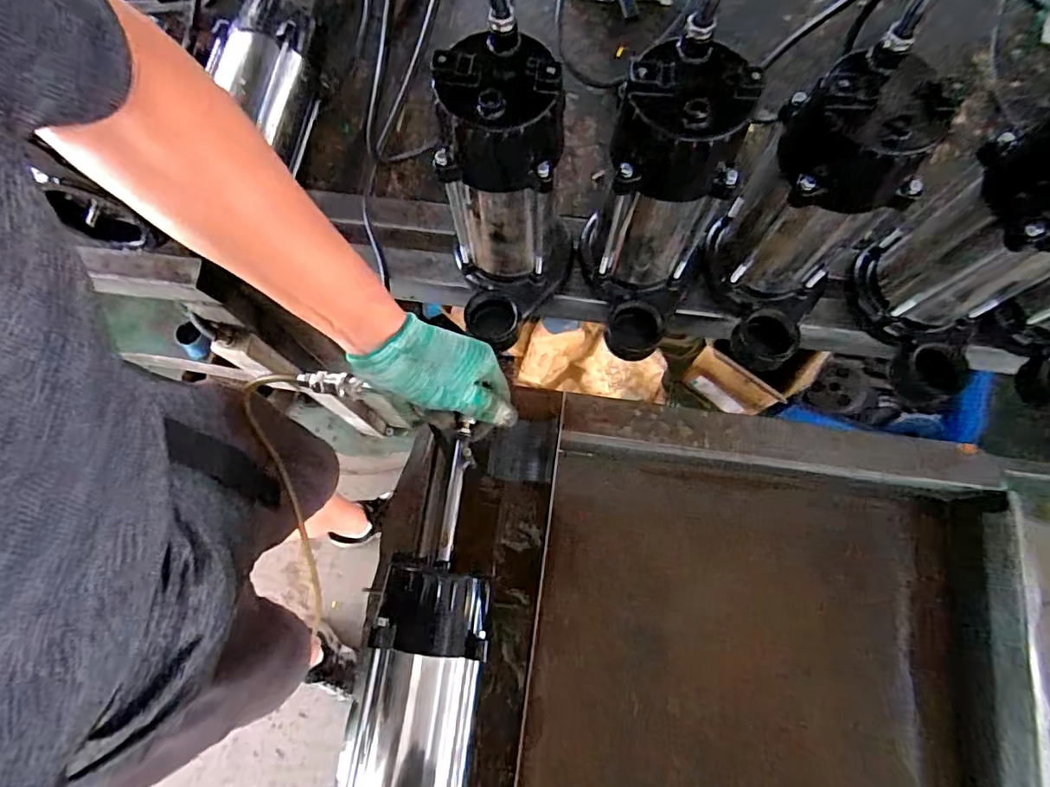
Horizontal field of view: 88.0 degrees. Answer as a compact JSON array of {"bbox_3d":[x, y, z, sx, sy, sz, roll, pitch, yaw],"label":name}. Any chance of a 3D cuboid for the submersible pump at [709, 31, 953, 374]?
[{"bbox_3d":[0.226,-0.132,0.458,0.126,0.237,0.125,35,77,10],"label":"submersible pump"}]

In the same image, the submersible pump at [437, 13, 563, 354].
[{"bbox_3d":[-0.019,-0.148,0.462,0.101,0.237,0.135,1,74,1],"label":"submersible pump"}]

